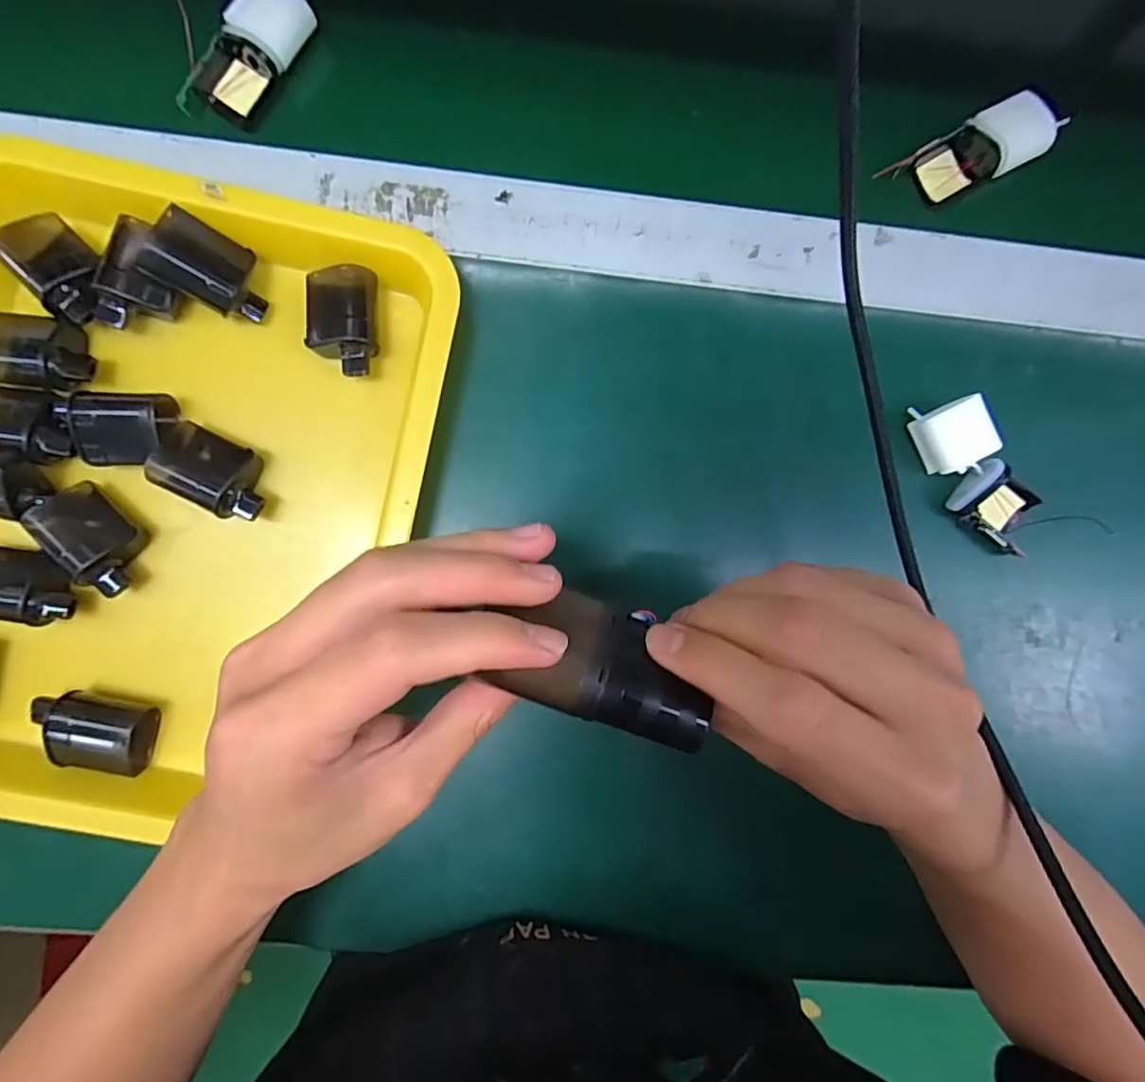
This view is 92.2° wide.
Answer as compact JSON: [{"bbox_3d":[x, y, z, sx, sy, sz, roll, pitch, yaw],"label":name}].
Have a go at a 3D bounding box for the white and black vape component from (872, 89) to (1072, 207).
[{"bbox_3d":[0.240,-0.233,0.331,0.095,0.022,0.038,-24,90,-3],"label":"white and black vape component"}]

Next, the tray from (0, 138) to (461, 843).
[{"bbox_3d":[-0.214,-0.017,0.292,0.258,0.041,0.335,11,88,-3],"label":"tray"}]

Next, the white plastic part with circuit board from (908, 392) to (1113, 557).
[{"bbox_3d":[0.238,-0.037,0.319,0.047,0.027,0.106,-41,91,-3],"label":"white plastic part with circuit board"}]

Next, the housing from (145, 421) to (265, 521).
[{"bbox_3d":[-0.191,-0.037,0.293,0.060,0.024,0.037,23,87,-2],"label":"housing"}]

